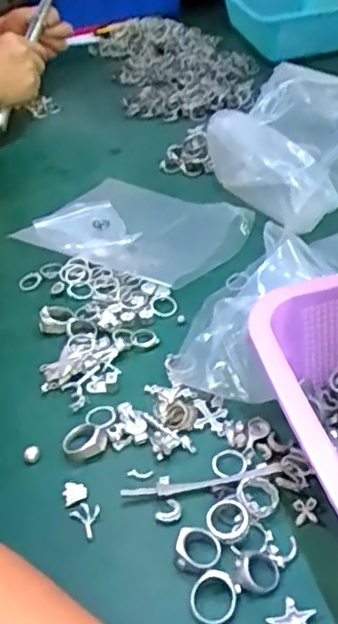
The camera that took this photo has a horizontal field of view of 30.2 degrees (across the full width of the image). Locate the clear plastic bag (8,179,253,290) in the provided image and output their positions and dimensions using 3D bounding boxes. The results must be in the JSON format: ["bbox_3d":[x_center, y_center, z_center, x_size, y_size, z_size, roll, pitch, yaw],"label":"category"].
[{"bbox_3d":[-0.035,-0.081,0.597,0.199,0.030,0.142,21,47,30],"label":"clear plastic bag"}]

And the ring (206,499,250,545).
[{"bbox_3d":[0.033,0.116,0.349,0.023,0.005,0.024,-4,39,3],"label":"ring"}]

